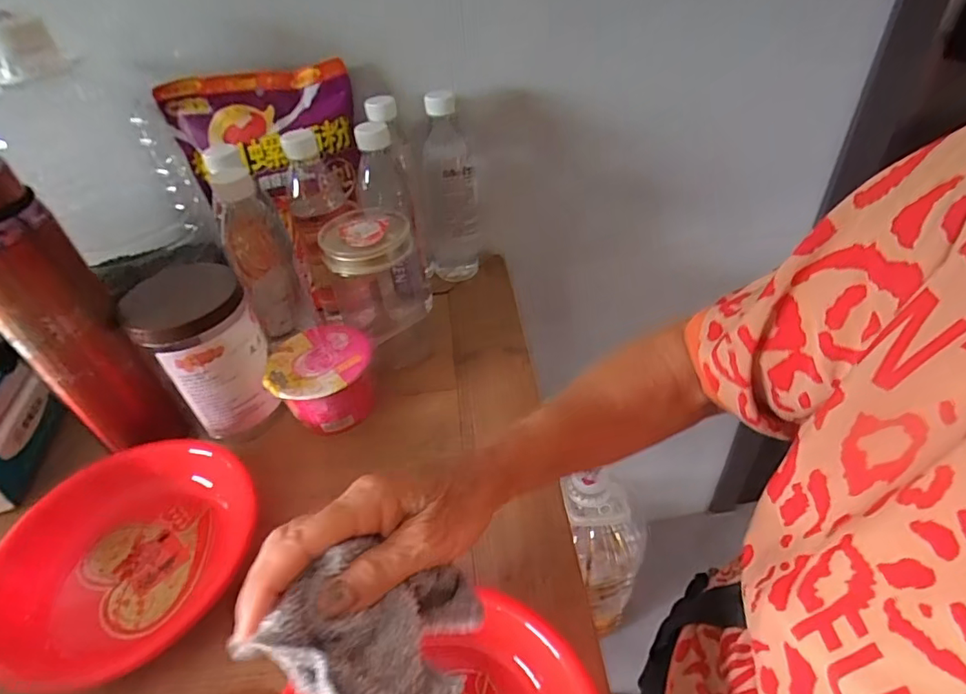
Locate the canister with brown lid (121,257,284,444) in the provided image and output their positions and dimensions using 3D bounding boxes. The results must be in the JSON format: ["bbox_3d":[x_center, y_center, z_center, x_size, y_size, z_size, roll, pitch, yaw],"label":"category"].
[{"bbox_3d":[-0.248,0.005,0.478,0.093,0.139,0.078,-28,48,-23],"label":"canister with brown lid"}]

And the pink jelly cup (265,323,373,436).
[{"bbox_3d":[-0.155,0.034,0.518,0.096,0.068,0.092,-2,43,2],"label":"pink jelly cup"}]

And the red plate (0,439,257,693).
[{"bbox_3d":[-0.276,0.154,0.410,0.166,0.058,0.181,-2,43,2],"label":"red plate"}]

